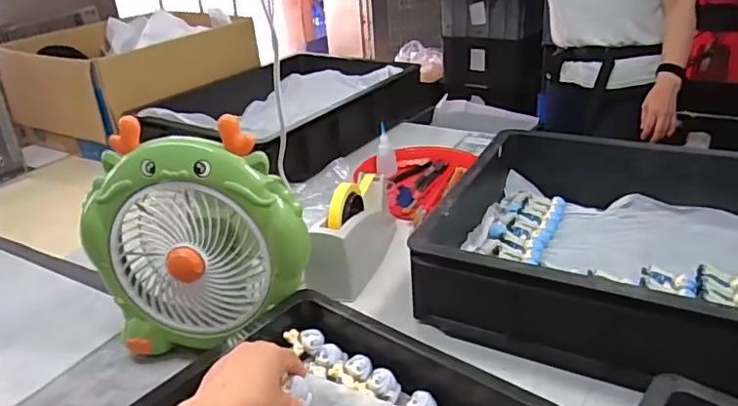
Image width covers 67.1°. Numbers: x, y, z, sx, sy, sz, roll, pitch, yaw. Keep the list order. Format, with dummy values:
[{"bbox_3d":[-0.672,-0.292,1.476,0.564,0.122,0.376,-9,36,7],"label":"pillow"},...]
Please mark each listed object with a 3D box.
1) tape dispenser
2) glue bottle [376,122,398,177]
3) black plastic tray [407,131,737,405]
[{"bbox_3d":[-0.013,0.031,0.819,0.065,0.118,0.199,9,30,24],"label":"tape dispenser"},{"bbox_3d":[0.033,-0.102,1.089,0.040,0.104,0.044,-4,-7,0],"label":"glue bottle"},{"bbox_3d":[0.387,0.067,0.683,0.584,0.129,0.451,11,31,27],"label":"black plastic tray"}]

